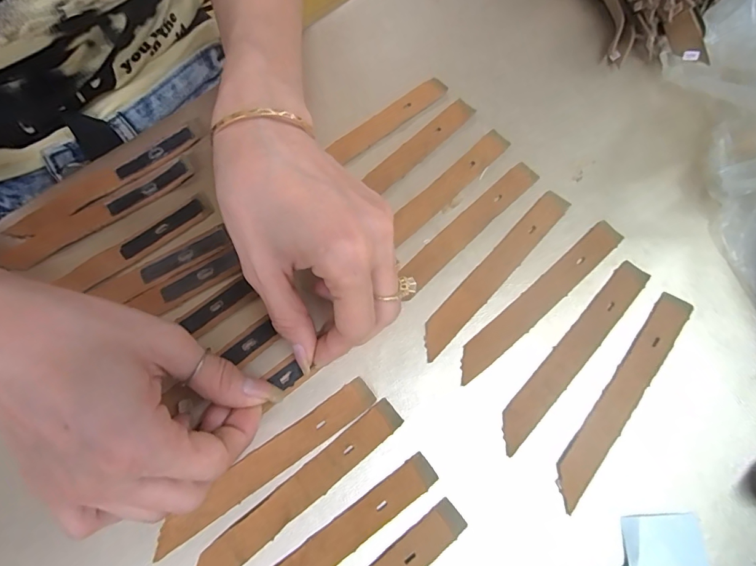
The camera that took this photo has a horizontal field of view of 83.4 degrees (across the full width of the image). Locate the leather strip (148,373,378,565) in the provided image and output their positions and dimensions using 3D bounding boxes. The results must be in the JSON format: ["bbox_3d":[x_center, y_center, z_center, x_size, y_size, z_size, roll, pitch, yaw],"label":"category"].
[{"bbox_3d":[-0.057,0.091,0.215,0.125,0.004,0.017,-34,75,-9],"label":"leather strip"}]

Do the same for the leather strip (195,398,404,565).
[{"bbox_3d":[-0.040,0.105,0.210,0.125,0.004,0.016,-38,75,-10],"label":"leather strip"}]

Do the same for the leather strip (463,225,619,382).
[{"bbox_3d":[0.091,0.009,0.240,0.123,0.006,0.017,-40,76,-11],"label":"leather strip"}]

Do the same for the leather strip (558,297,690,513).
[{"bbox_3d":[0.128,0.058,0.221,0.017,0.004,0.124,36,77,12],"label":"leather strip"}]

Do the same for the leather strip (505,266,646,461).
[{"bbox_3d":[0.106,0.037,0.229,0.017,0.004,0.125,41,78,13],"label":"leather strip"}]

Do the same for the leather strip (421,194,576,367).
[{"bbox_3d":[0.067,-0.008,0.244,0.016,0.004,0.124,42,78,13],"label":"leather strip"}]

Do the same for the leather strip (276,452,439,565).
[{"bbox_3d":[-0.025,0.128,0.202,0.124,0.004,0.016,-36,75,-9],"label":"leather strip"}]

